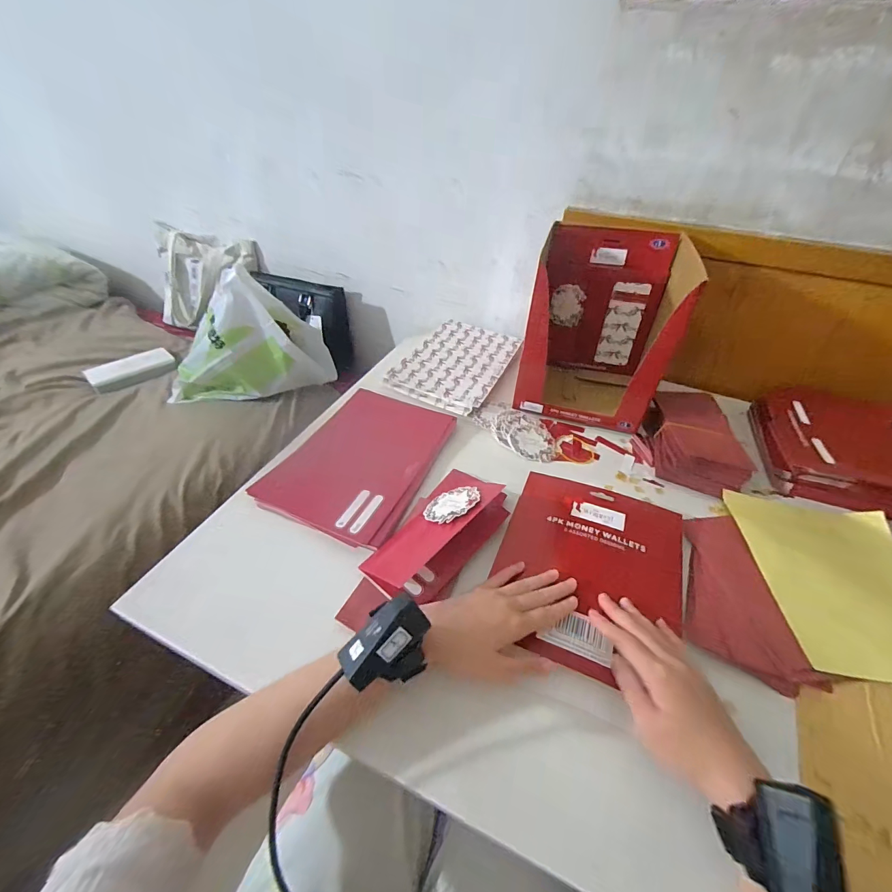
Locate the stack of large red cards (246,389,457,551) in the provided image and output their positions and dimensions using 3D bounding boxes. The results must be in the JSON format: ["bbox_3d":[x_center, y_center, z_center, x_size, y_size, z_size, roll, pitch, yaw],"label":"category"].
[{"bbox_3d":[-0.114,0.010,0.552,0.184,0.010,0.264,17,42,14],"label":"stack of large red cards"}]

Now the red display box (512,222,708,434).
[{"bbox_3d":[0.248,-0.191,0.638,0.206,0.244,0.213,15,42,12],"label":"red display box"}]

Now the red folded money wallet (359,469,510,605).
[{"bbox_3d":[-0.002,0.084,0.452,0.096,0.043,0.187,27,45,24],"label":"red folded money wallet"}]

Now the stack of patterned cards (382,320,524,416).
[{"bbox_3d":[0.023,-0.159,0.742,0.178,0.026,0.269,19,43,16],"label":"stack of patterned cards"}]

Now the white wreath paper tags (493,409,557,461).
[{"bbox_3d":[0.122,-0.018,0.607,0.108,0.012,0.080,29,46,26],"label":"white wreath paper tags"}]

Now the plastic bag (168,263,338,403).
[{"bbox_3d":[-0.407,-0.220,0.797,0.327,0.230,0.141,-17,45,-23],"label":"plastic bag"}]

